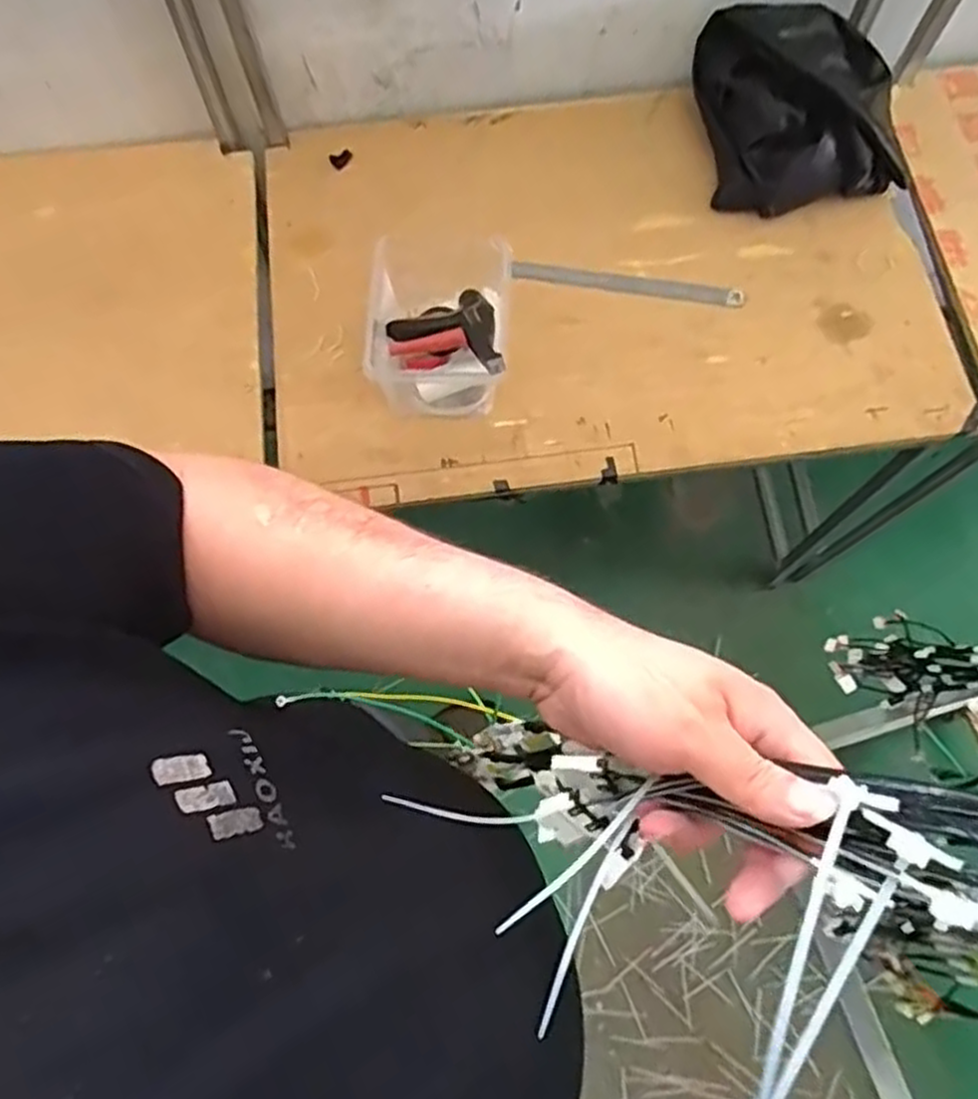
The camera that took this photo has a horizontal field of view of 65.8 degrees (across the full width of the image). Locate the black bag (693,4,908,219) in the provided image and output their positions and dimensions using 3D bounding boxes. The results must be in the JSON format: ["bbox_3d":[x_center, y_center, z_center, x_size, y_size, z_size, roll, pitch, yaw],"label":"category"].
[{"bbox_3d":[0.424,-0.610,1.035,0.249,0.160,0.244,-12,71,-4],"label":"black bag"}]

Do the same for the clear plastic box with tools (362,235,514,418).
[{"bbox_3d":[-0.063,-0.269,0.932,0.173,0.134,0.181,3,71,1],"label":"clear plastic box with tools"}]

